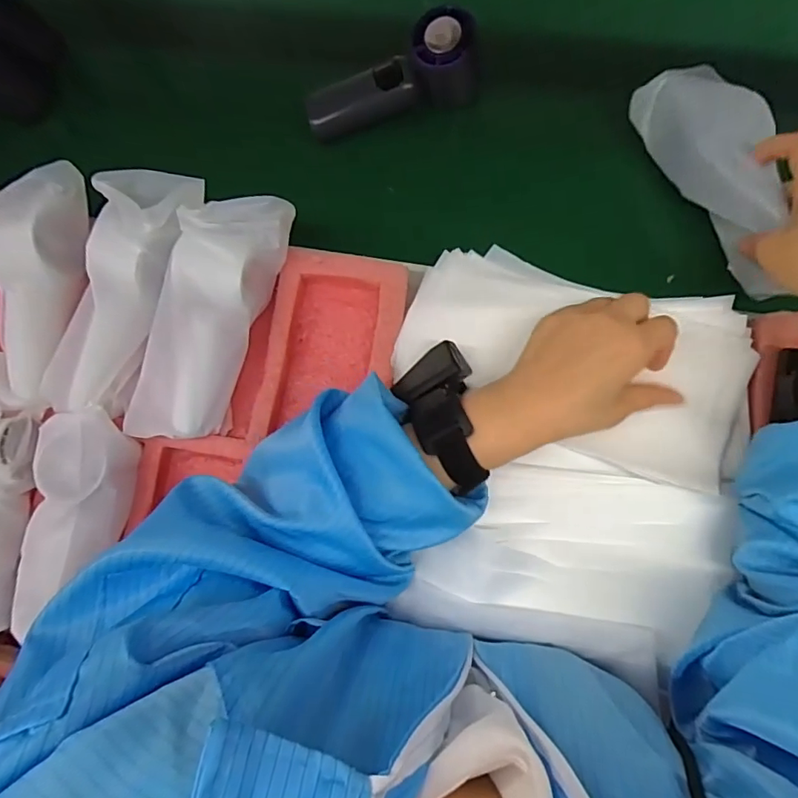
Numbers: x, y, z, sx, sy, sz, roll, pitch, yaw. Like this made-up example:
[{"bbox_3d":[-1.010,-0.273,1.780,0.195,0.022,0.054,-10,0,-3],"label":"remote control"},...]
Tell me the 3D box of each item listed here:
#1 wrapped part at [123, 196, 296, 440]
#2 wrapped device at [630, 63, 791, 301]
[{"bbox_3d":[-0.144,-0.060,0.405,0.072,0.068,0.191,15,84,7],"label":"wrapped part"},{"bbox_3d":[0.251,-0.166,0.384,0.068,0.057,0.181,-27,91,2],"label":"wrapped device"}]

